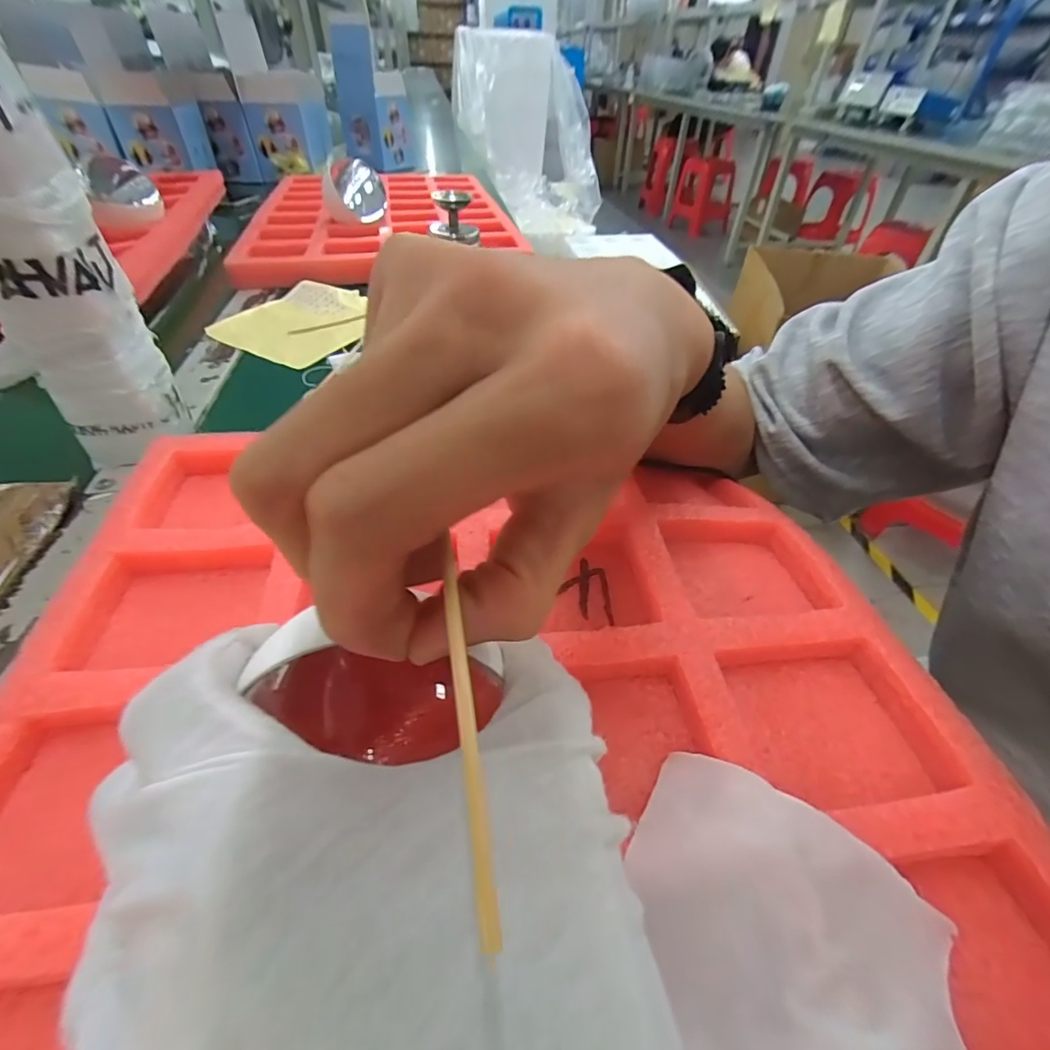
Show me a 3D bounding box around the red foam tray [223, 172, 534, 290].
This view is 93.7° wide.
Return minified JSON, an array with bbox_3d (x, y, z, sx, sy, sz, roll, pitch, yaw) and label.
[{"bbox_3d":[-0.197,-0.434,0.697,0.322,0.035,0.452,-7,44,-9],"label":"red foam tray"}]

